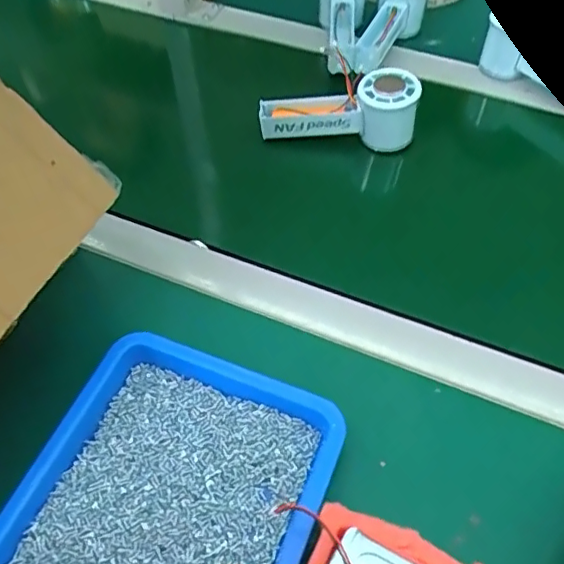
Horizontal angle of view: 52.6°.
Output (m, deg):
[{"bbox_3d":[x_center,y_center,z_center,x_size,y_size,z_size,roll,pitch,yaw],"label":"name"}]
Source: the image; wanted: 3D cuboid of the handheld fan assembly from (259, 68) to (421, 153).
[{"bbox_3d":[0.053,-0.165,0.548,0.143,0.064,0.041,1,54,-1],"label":"handheld fan assembly"}]

